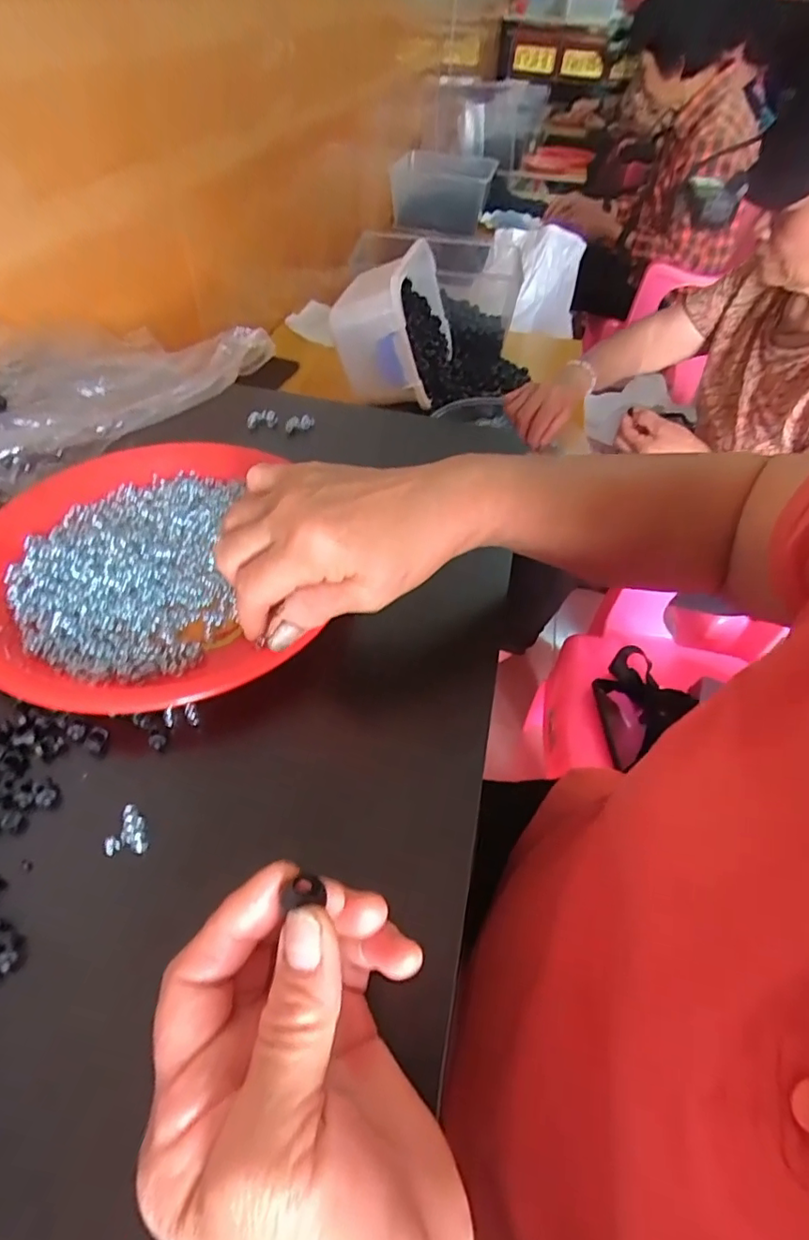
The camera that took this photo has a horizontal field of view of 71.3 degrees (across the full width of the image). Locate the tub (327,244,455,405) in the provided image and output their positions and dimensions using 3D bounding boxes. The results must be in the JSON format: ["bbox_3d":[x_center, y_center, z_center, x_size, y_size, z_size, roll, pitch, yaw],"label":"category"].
[{"bbox_3d":[-0.009,-0.476,0.924,0.117,0.184,0.277,-4,44,22],"label":"tub"}]

